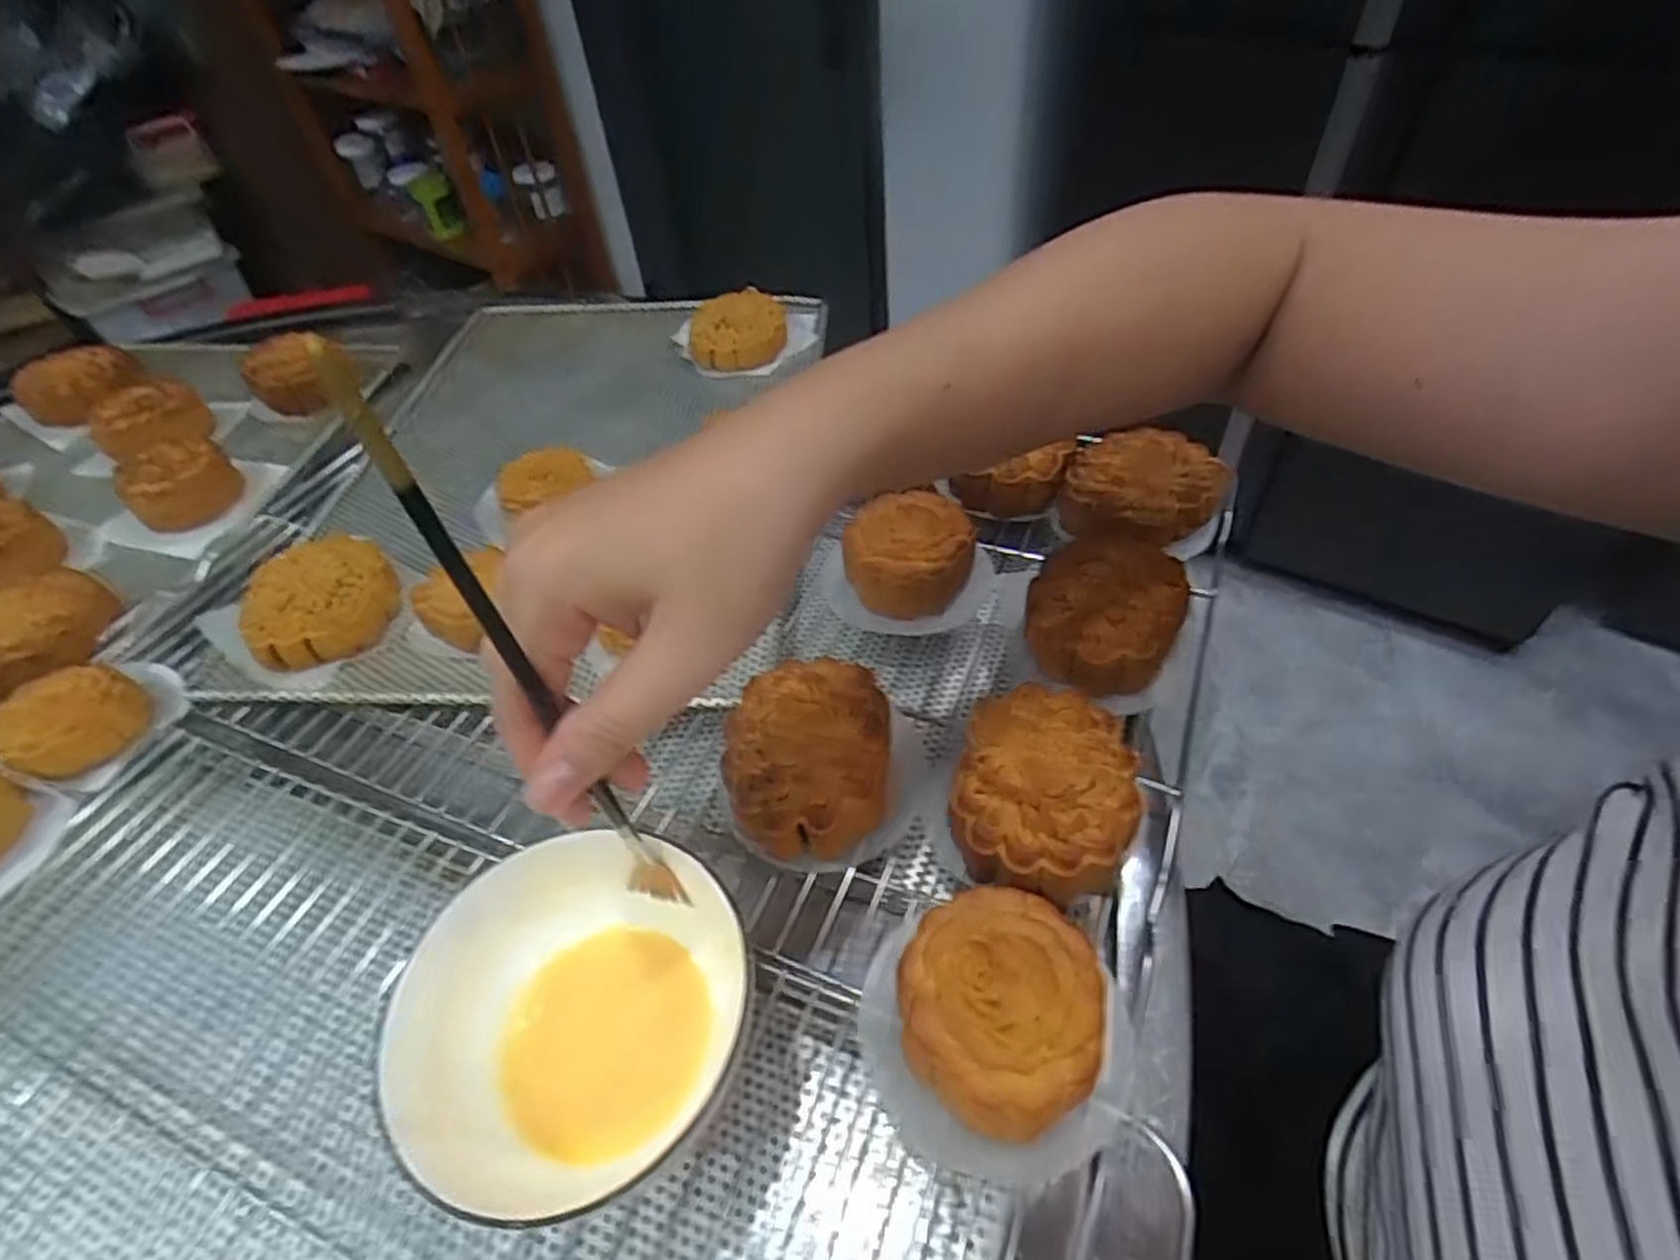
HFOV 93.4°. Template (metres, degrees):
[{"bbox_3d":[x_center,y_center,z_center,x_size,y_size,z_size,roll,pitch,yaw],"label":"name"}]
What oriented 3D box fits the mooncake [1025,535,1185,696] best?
[{"bbox_3d":[0.130,-0.009,0.390,0.069,0.039,0.071,-3,47,3],"label":"mooncake"}]

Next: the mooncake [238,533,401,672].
[{"bbox_3d":[-0.289,-0.017,0.445,0.078,0.032,0.083,-35,53,-24],"label":"mooncake"}]

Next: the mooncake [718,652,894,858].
[{"bbox_3d":[-0.014,0.056,0.350,0.069,0.035,0.082,-3,47,3],"label":"mooncake"}]

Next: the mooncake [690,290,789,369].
[{"bbox_3d":[-0.081,-0.238,0.635,0.079,0.034,0.089,-7,47,-1],"label":"mooncake"}]

